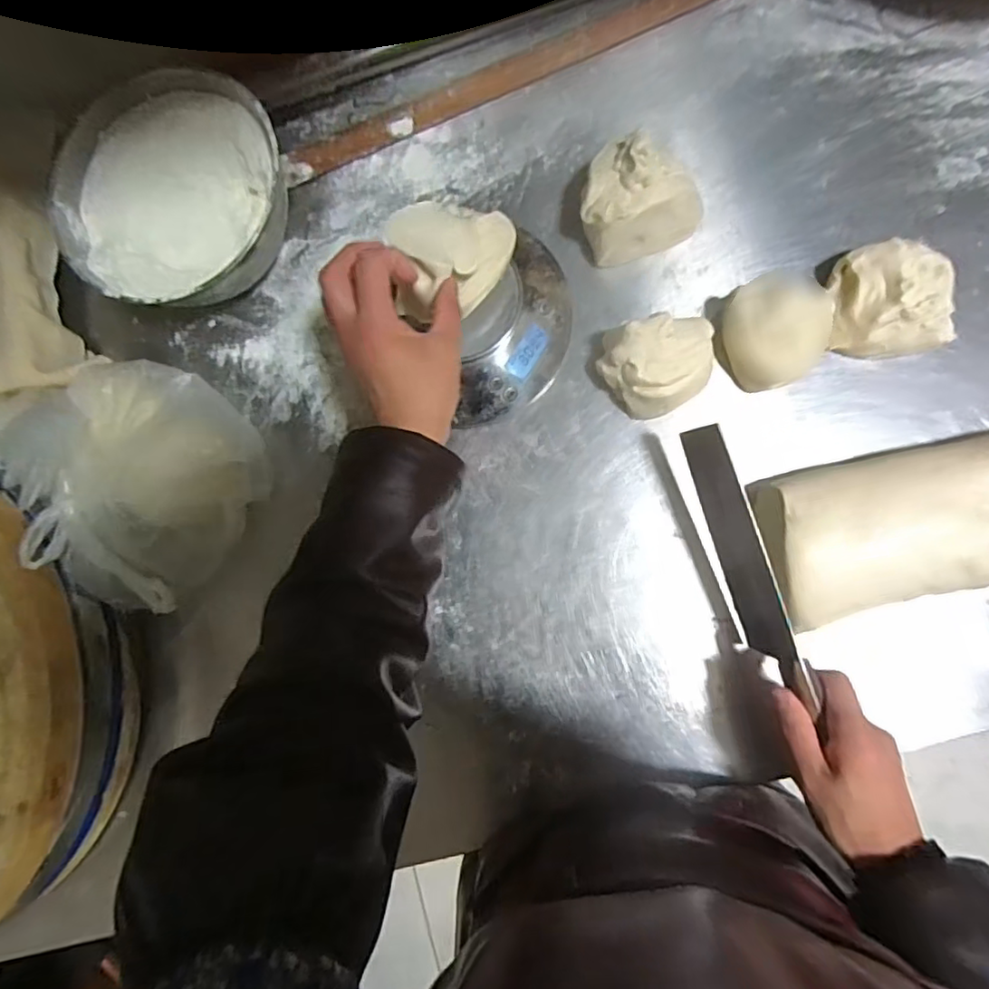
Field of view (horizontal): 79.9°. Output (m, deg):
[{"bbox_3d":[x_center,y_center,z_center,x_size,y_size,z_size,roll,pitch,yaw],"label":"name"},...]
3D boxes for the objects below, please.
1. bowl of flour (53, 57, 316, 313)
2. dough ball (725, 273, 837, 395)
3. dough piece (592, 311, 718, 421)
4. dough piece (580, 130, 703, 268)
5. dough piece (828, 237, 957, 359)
[{"bbox_3d":[-0.272,-0.255,0.538,0.188,0.104,0.188,0,87,8],"label":"bowl of flour"},{"bbox_3d":[0.234,-0.136,0.491,0.075,0.051,0.083,-27,83,6],"label":"dough ball"},{"bbox_3d":[0.136,-0.106,0.496,0.095,0.055,0.078,0,87,8],"label":"dough piece"},{"bbox_3d":[0.123,-0.252,0.501,0.098,0.072,0.077,-13,85,7],"label":"dough piece"},{"bbox_3d":[0.325,-0.159,0.483,0.083,0.040,0.084,-10,85,7],"label":"dough piece"}]

